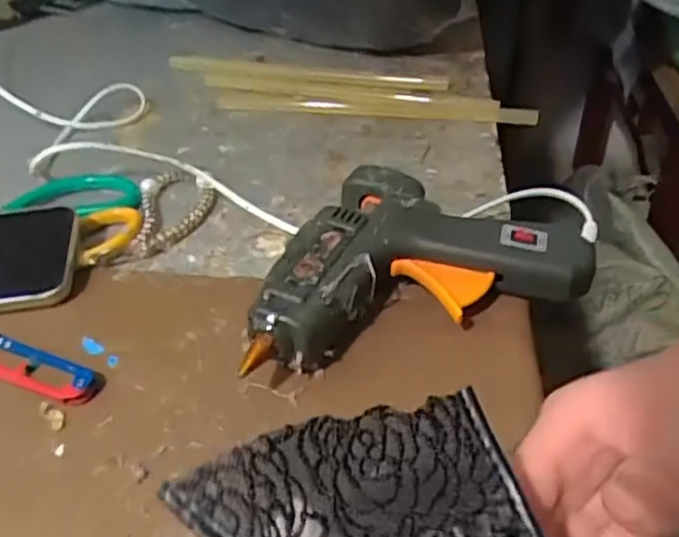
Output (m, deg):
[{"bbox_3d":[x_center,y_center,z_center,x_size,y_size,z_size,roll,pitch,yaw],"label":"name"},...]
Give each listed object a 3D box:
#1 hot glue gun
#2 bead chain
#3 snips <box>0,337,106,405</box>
[{"bbox_3d":[0.051,0.013,0.380,0.156,0.046,0.158,12,44,17],"label":"hot glue gun"},{"bbox_3d":[-0.114,-0.042,0.480,0.052,0.014,0.088,-7,41,-4],"label":"bead chain"},{"bbox_3d":[-0.183,0.051,0.381,0.114,0.008,0.025,14,44,19],"label":"snips"}]

